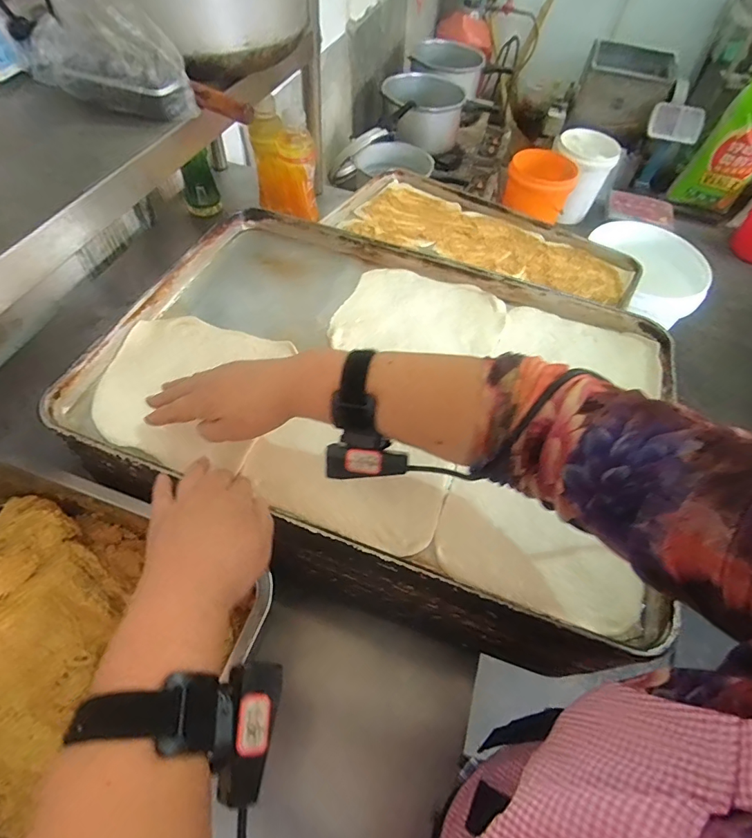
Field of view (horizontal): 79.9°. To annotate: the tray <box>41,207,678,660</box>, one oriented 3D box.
[{"bbox_3d":[0.007,-0.031,0.500,0.585,0.059,0.433,19,56,9],"label":"tray"}]

